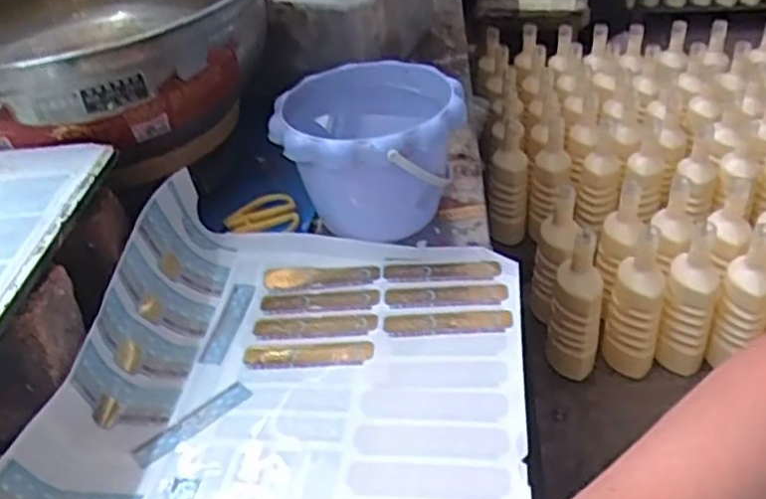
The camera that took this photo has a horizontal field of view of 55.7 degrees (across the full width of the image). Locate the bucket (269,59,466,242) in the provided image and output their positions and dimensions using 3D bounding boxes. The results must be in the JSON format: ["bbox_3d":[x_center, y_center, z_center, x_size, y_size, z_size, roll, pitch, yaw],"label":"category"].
[{"bbox_3d":[-0.007,-0.083,0.627,0.156,0.114,0.168,0,38,8],"label":"bucket"}]

